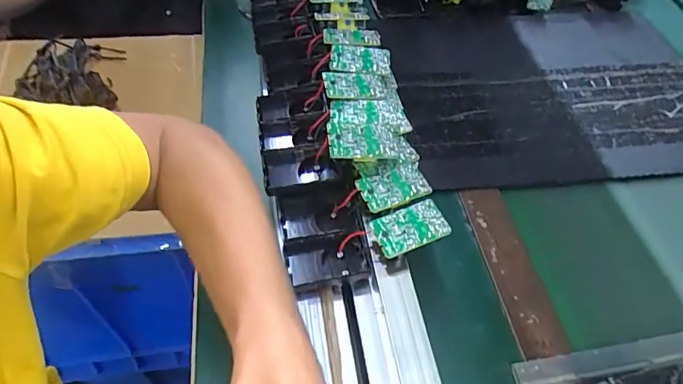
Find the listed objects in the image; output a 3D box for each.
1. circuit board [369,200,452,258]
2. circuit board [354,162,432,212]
[{"bbox_3d":[0.060,0.031,0.411,0.063,0.009,0.037,-20,64,-15],"label":"circuit board"},{"bbox_3d":[0.048,-0.004,0.436,0.064,0.009,0.038,-18,55,-18],"label":"circuit board"}]

